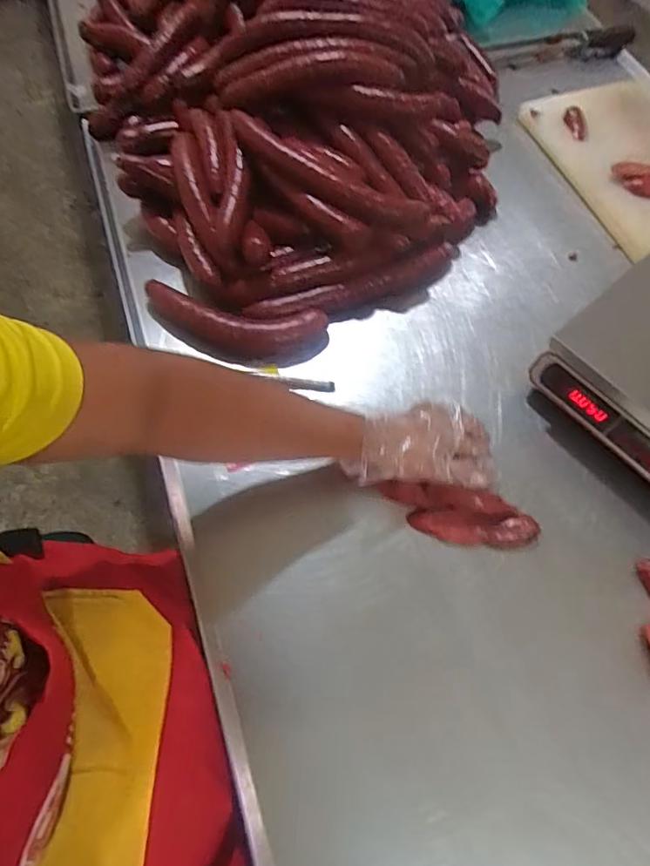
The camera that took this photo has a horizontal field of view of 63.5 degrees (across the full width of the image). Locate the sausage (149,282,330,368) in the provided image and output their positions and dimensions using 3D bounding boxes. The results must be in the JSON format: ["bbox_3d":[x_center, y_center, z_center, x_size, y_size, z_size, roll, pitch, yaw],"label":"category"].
[{"bbox_3d":[-0.130,-0.145,0.730,0.260,0.038,0.088,11,65,3],"label":"sausage"}]

